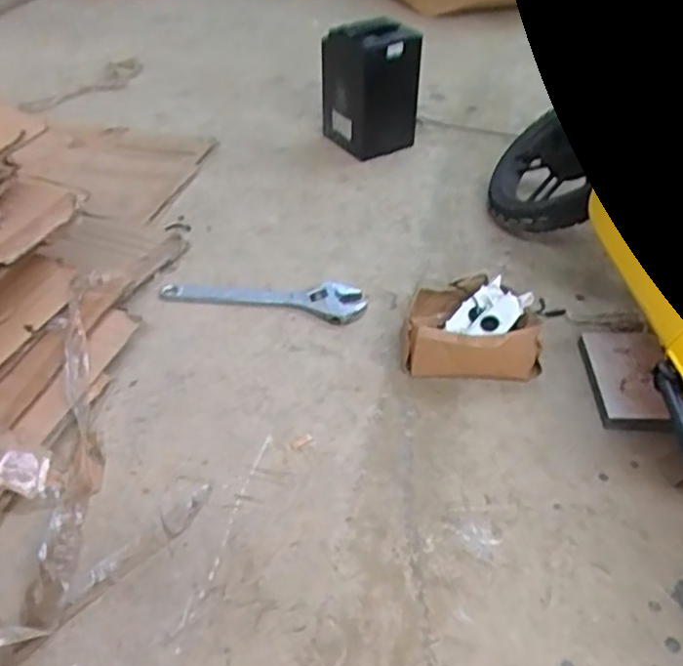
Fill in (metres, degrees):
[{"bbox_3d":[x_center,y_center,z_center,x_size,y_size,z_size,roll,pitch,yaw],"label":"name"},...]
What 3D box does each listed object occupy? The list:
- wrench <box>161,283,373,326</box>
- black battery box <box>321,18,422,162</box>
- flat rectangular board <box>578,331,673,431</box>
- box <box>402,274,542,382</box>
[{"bbox_3d":[-0.130,-0.067,1.132,0.338,0.021,0.086,9,42,8],"label":"wrench"},{"bbox_3d":[0.064,-0.563,1.522,0.171,0.270,0.159,-20,46,-24],"label":"black battery box"},{"bbox_3d":[0.429,0.063,0.991,0.111,0.013,0.194,-5,44,9],"label":"flat rectangular board"},{"bbox_3d":[0.195,-0.011,1.037,0.196,0.086,0.168,1,41,-1],"label":"box"}]

